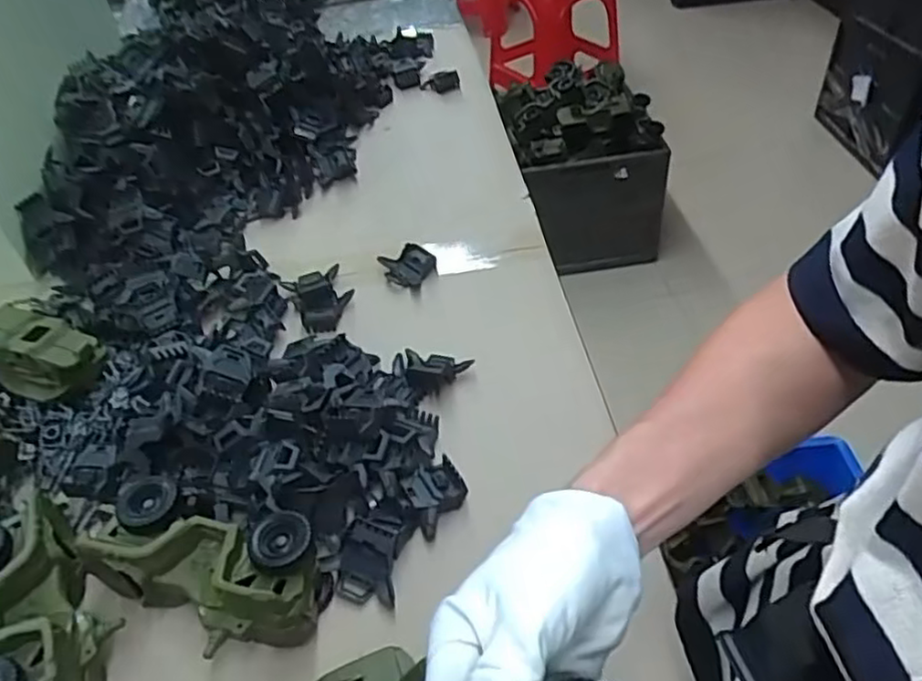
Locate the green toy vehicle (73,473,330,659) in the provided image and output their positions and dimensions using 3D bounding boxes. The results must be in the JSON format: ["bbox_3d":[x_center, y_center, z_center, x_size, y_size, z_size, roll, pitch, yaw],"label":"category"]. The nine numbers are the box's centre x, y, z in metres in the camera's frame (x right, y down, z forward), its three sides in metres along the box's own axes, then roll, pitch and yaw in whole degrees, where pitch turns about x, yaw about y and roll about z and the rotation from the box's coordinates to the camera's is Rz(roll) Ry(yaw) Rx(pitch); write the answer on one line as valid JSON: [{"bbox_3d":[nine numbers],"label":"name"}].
[{"bbox_3d":[-0.192,0.164,0.510,0.191,0.071,0.087,13,48,18],"label":"green toy vehicle"}]

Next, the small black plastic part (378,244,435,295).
[{"bbox_3d":[-0.058,-0.083,0.802,0.055,0.030,0.055,-23,47,-16],"label":"small black plastic part"}]

